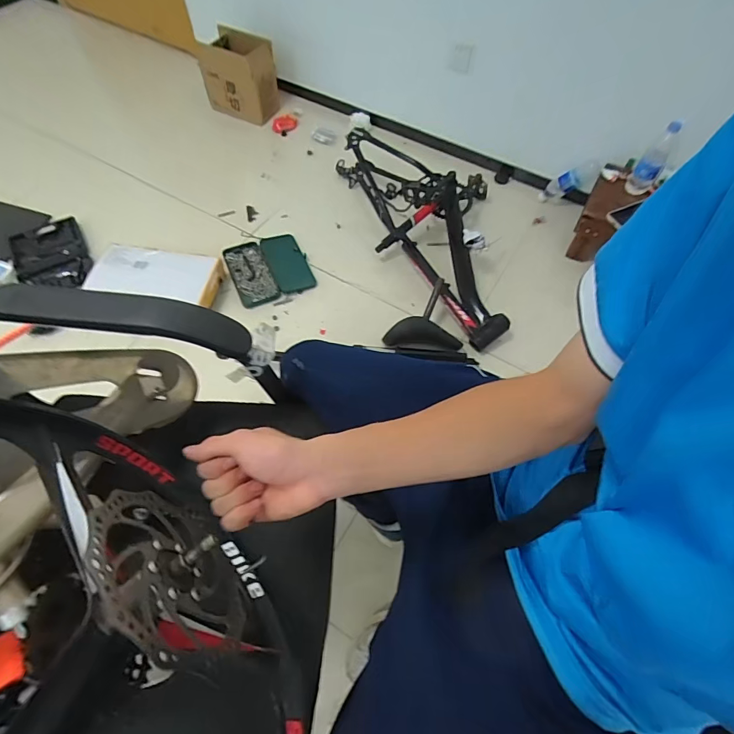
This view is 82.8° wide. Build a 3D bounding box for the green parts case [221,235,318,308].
[{"bbox_3d":[-0.311,-0.317,1.326,0.241,0.033,0.253,-23,64,-16],"label":"green parts case"}]

